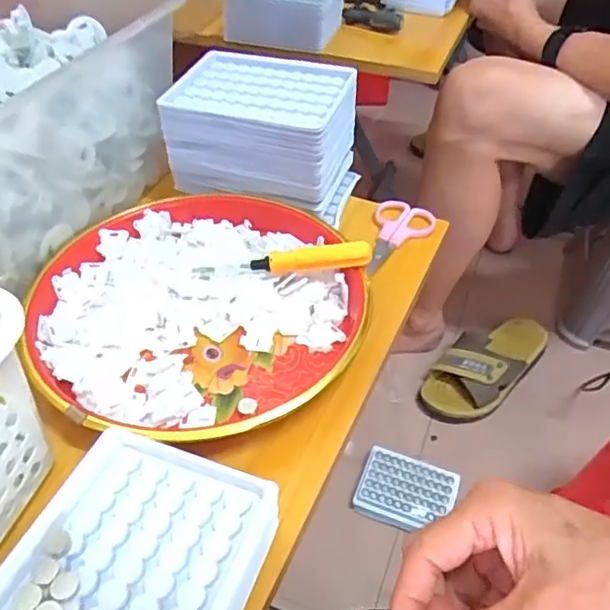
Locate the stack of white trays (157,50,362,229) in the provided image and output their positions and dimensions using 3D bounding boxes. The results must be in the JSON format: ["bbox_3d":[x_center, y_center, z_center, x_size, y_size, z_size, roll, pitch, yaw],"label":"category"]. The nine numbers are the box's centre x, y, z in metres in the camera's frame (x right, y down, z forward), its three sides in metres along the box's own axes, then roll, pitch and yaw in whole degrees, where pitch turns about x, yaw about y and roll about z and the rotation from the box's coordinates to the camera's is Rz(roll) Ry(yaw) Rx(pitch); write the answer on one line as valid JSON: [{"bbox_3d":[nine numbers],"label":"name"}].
[{"bbox_3d":[-0.032,-0.141,0.485,0.140,0.079,0.096,13,47,12],"label":"stack of white trays"}]

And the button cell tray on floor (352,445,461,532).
[{"bbox_3d":[0.143,0.265,0.844,0.131,0.028,0.099,15,48,13],"label":"button cell tray on floor"}]

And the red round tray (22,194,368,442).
[{"bbox_3d":[-0.073,0.000,0.405,0.201,0.029,0.216,0,46,0],"label":"red round tray"}]

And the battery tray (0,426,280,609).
[{"bbox_3d":[-0.080,0.127,0.264,0.106,0.039,0.132,16,48,14],"label":"battery tray"}]

